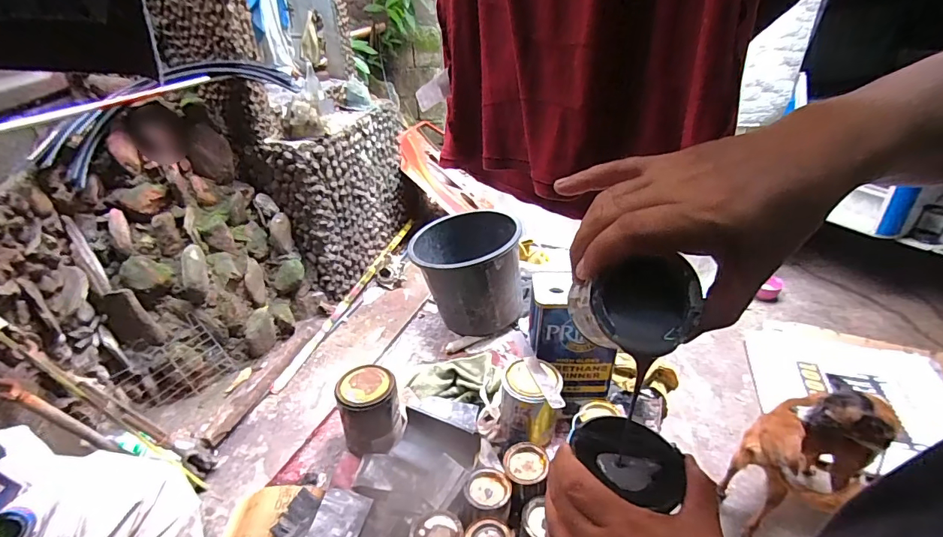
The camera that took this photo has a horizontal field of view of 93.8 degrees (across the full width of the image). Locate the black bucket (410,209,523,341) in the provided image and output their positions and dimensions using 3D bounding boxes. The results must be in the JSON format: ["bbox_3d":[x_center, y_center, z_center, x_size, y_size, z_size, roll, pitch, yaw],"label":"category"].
[{"bbox_3d":[-0.016,0.004,1.093,0.250,0.237,0.244,-1,34,1],"label":"black bucket"}]

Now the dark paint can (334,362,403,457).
[{"bbox_3d":[-0.183,0.253,0.793,0.109,0.107,0.110,-12,35,-15],"label":"dark paint can"}]

